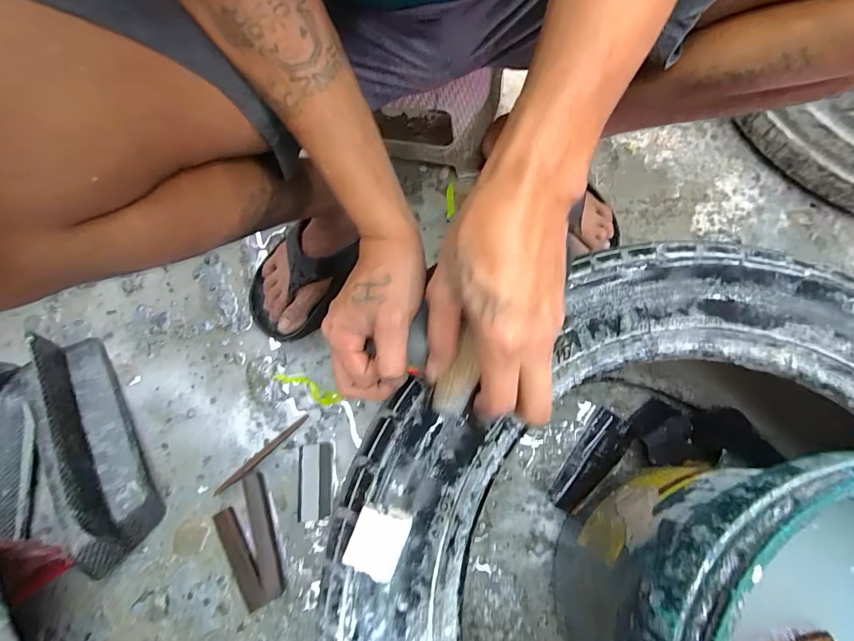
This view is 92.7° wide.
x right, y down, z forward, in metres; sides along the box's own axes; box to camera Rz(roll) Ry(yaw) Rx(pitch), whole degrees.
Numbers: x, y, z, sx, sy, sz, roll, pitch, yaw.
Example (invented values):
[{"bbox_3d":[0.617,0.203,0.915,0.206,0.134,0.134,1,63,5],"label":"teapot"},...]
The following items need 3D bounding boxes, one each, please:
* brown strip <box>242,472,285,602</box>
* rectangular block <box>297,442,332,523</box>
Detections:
[{"bbox_3d":[-0.194,0.252,0.482,0.024,0.005,0.137,-17,76,-4],"label":"brown strip"},{"bbox_3d":[-0.134,0.193,0.492,0.031,0.043,0.084,-3,75,-1],"label":"rectangular block"}]

